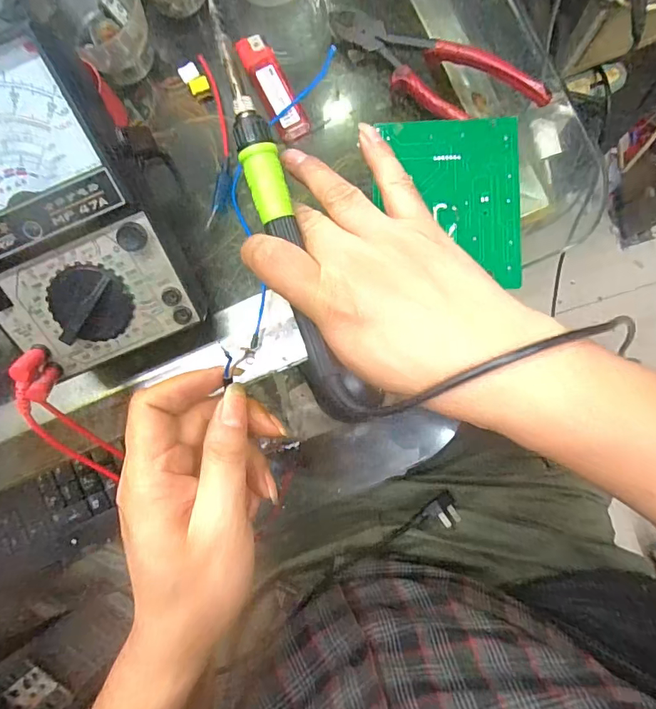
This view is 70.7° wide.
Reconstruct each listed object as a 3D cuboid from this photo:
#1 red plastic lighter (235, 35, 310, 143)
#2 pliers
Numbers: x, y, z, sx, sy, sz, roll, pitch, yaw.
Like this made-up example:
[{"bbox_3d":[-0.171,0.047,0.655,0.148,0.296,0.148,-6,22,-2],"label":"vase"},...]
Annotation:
[{"bbox_3d":[-0.038,-0.189,0.327,0.022,0.011,0.080,-27,83,1],"label":"red plastic lighter"},{"bbox_3d":[0.068,-0.195,0.312,0.156,0.017,0.046,33,88,7],"label":"pliers"}]

